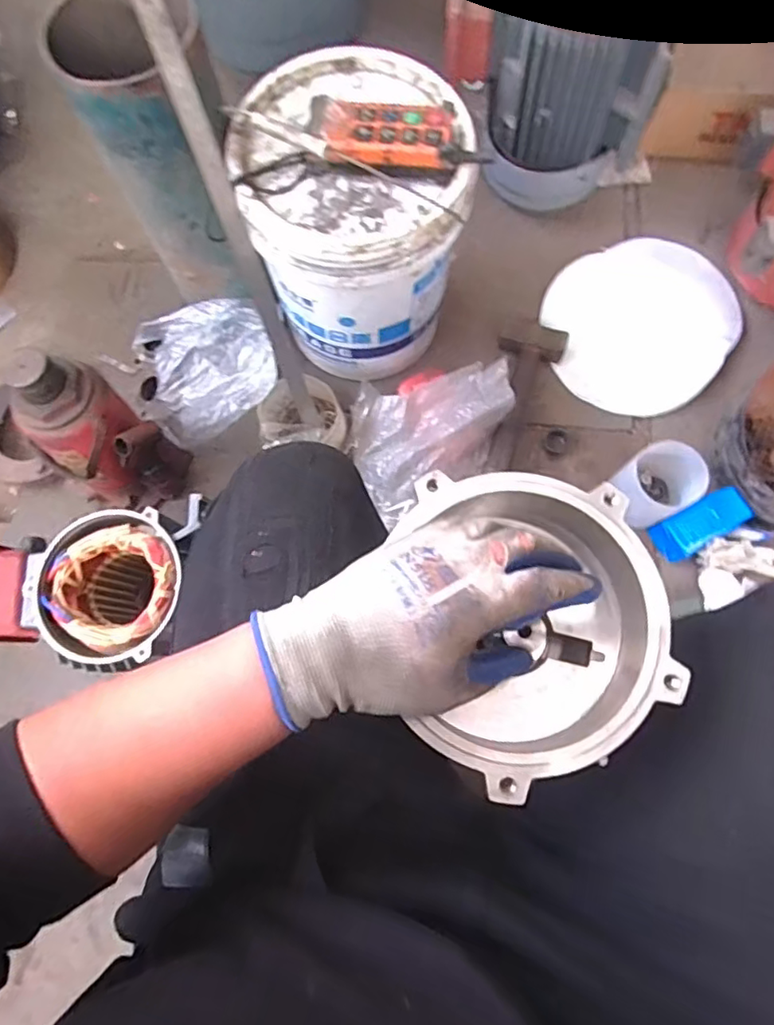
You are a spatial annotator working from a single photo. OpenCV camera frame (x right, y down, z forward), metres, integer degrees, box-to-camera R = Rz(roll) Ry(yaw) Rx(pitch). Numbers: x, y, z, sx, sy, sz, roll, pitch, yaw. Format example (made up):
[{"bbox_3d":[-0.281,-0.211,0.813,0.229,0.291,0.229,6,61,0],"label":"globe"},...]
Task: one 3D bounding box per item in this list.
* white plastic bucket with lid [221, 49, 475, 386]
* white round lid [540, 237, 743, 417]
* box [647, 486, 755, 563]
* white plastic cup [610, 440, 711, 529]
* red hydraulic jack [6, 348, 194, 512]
[{"bbox_3d":[-0.038,-0.387,0.797,0.271,0.315,0.287,-1,75,2],"label":"white plastic bucket with lid"},{"bbox_3d":[0.410,-0.302,0.929,0.293,0.021,0.281,-1,75,2],"label":"white round lid"},{"bbox_3d":[0.442,0.016,0.815,0.129,0.024,0.059,-35,81,14],"label":"box"},{"bbox_3d":[0.383,-0.039,0.823,0.115,0.122,0.091,-27,77,-4],"label":"white plastic cup"},{"bbox_3d":[-0.396,-0.099,0.794,0.152,0.280,0.136,30,79,9],"label":"red hydraulic jack"}]

